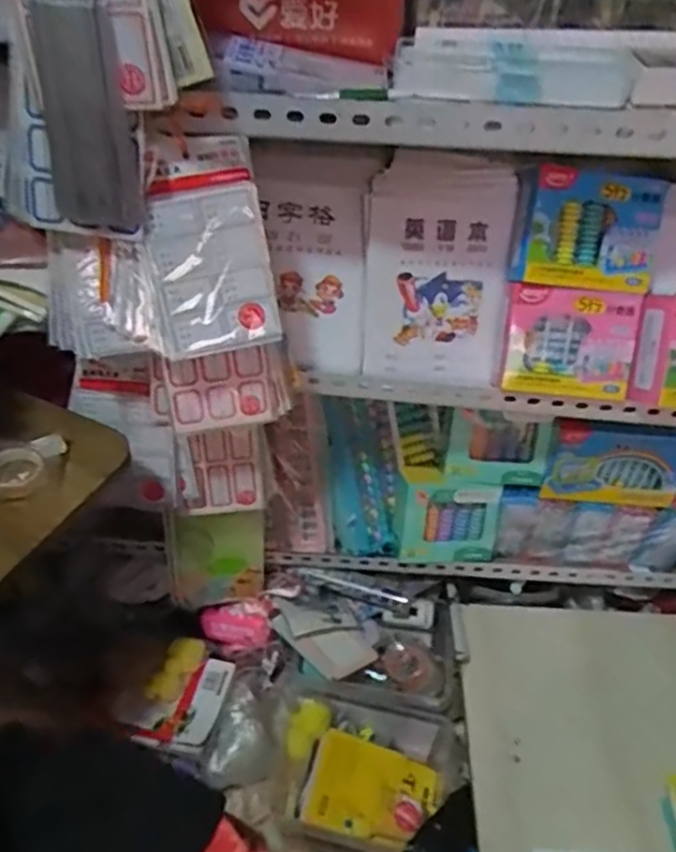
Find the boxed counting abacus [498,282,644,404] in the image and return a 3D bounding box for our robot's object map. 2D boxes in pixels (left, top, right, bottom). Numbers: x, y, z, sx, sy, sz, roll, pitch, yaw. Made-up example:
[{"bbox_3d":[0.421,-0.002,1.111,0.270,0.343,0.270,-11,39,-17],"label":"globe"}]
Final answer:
[{"bbox_3d":[0.230,-0.081,0.688,0.127,0.106,0.028,5,9,3],"label":"boxed counting abacus"}]

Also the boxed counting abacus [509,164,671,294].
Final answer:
[{"bbox_3d":[0.241,-0.187,0.654,0.130,0.103,0.026,7,17,4],"label":"boxed counting abacus"}]

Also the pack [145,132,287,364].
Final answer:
[{"bbox_3d":[-0.108,-0.140,0.555,0.100,0.165,0.023,-9,18,1],"label":"pack"}]

